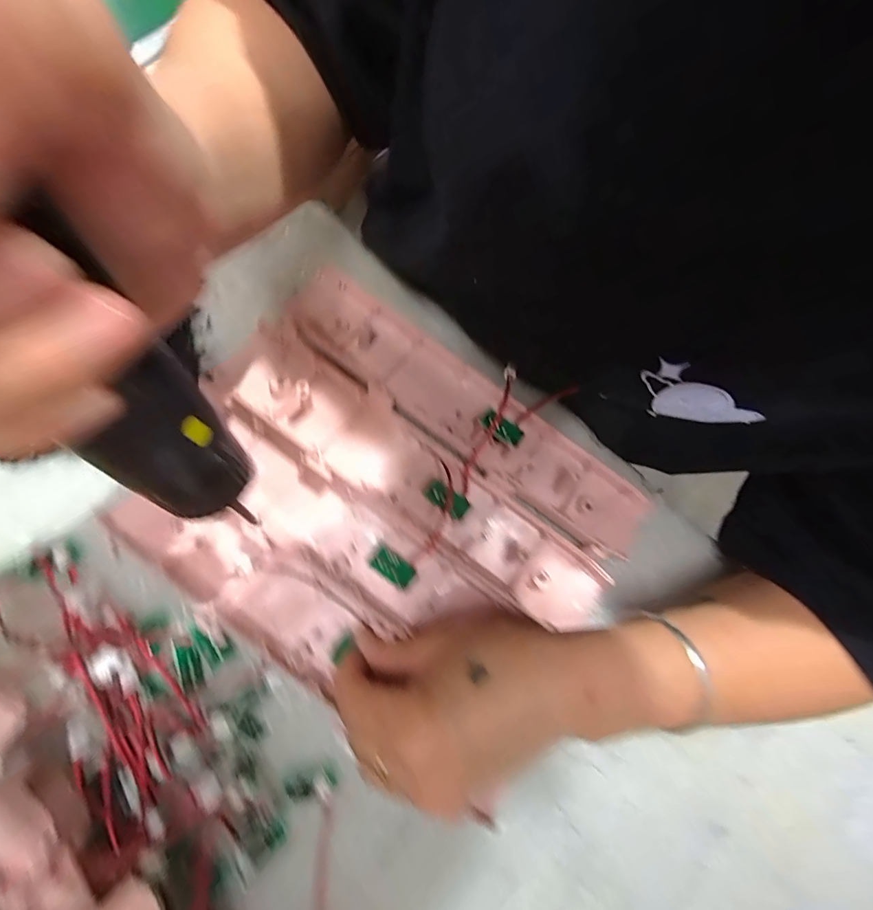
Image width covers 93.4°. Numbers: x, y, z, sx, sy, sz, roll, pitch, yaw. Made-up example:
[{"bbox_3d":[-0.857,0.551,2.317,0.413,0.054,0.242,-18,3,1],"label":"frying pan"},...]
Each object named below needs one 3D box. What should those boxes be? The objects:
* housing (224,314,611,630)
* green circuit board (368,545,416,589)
[{"bbox_3d":[-0.013,0.015,0.256,0.264,0.025,0.058,38,77,2],"label":"housing"},{"bbox_3d":[-0.026,0.066,0.243,0.027,0.004,0.015,34,53,15],"label":"green circuit board"}]

